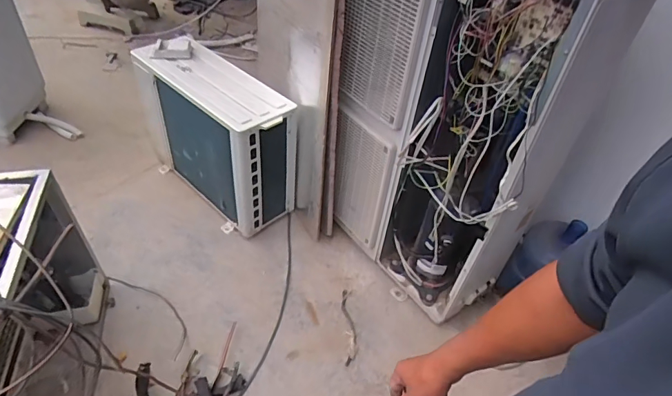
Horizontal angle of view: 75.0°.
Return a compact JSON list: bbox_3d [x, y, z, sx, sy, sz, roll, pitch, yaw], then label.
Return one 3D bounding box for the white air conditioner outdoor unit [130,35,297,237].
[{"bbox_3d":[-0.510,-0.262,1.847,0.758,0.555,0.280,36,51,26],"label":"white air conditioner outdoor unit"}]

